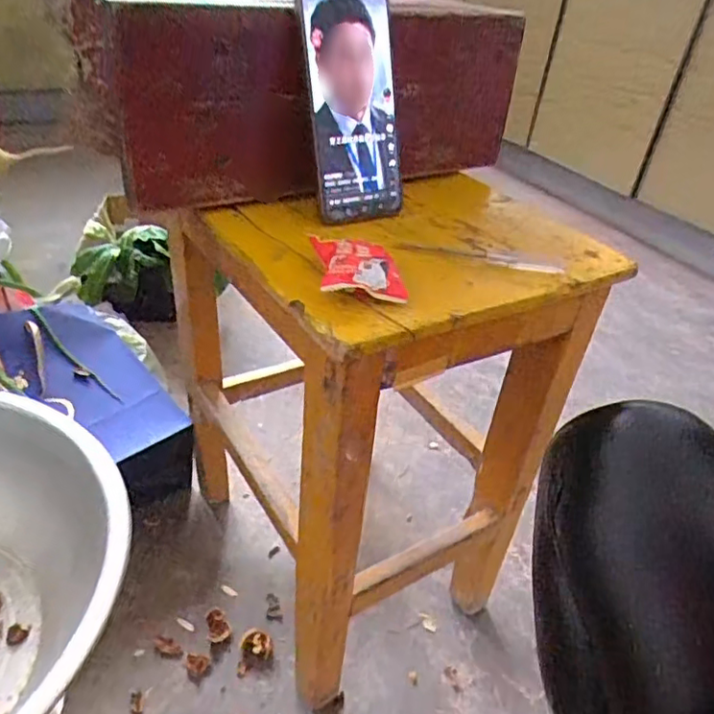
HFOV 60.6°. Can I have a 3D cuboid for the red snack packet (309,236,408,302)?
[{"bbox_3d":[0.001,-0.058,0.384,0.050,0.016,0.062,-1,37,-11],"label":"red snack packet"}]

